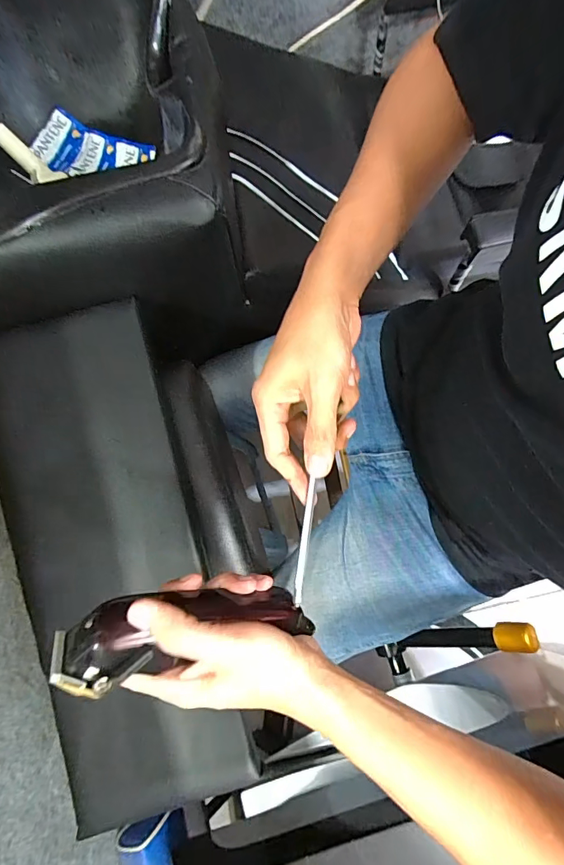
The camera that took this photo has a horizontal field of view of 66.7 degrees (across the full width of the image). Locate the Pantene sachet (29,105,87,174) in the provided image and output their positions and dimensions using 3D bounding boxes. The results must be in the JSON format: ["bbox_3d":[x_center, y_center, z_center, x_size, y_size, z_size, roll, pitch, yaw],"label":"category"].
[{"bbox_3d":[-0.348,-0.459,0.675,0.059,0.019,0.090,34,85,-26],"label":"Pantene sachet"}]

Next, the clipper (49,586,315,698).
[{"bbox_3d":[-0.063,0.136,0.299,0.171,0.046,0.052,-1,74,-26],"label":"clipper"}]

